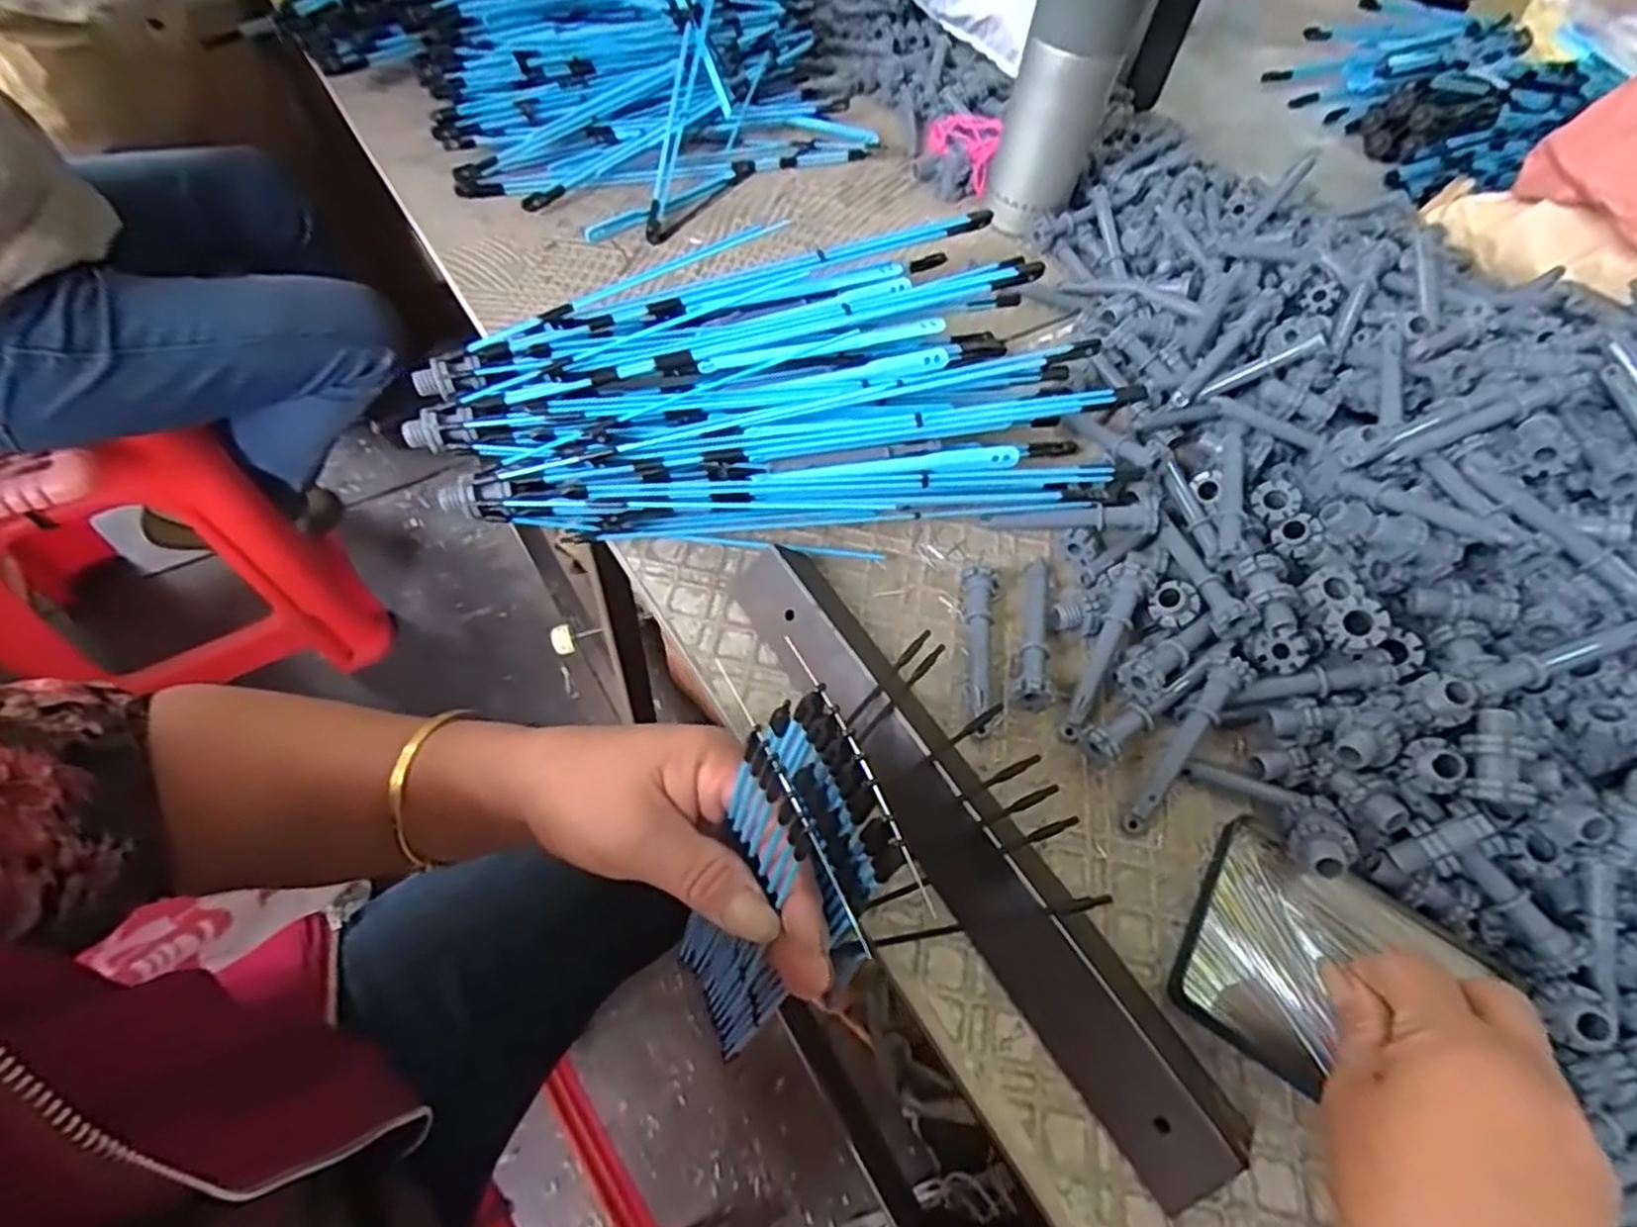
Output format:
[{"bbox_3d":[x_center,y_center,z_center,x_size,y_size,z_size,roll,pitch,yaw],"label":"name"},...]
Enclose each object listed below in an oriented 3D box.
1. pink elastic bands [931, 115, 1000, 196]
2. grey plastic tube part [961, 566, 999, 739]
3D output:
[{"bbox_3d":[0.122,-0.396,0.657,0.057,0.022,0.095,11,57,2],"label":"pink elastic bands"},{"bbox_3d":[0.082,0.018,0.394,0.016,0.018,0.093,7,57,-1],"label":"grey plastic tube part"}]

